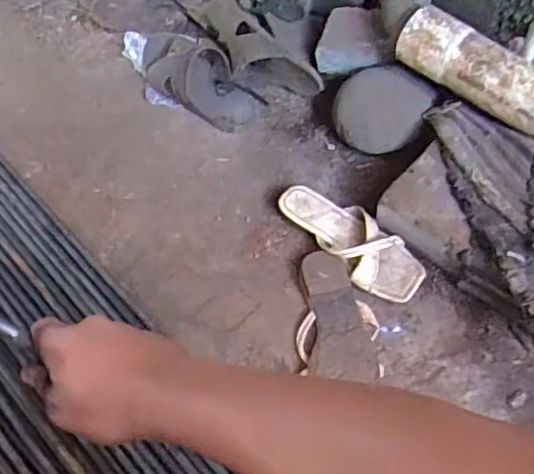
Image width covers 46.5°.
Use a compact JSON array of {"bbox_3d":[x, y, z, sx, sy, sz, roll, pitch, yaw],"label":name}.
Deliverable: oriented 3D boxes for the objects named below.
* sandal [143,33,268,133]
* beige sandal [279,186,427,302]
[{"bbox_3d":[-0.128,-0.291,1.110,0.125,0.053,0.270,-38,65,-22],"label":"sandal"},{"bbox_3d":[0.121,0.004,0.916,0.094,0.042,0.240,-33,63,-20],"label":"beige sandal"}]

